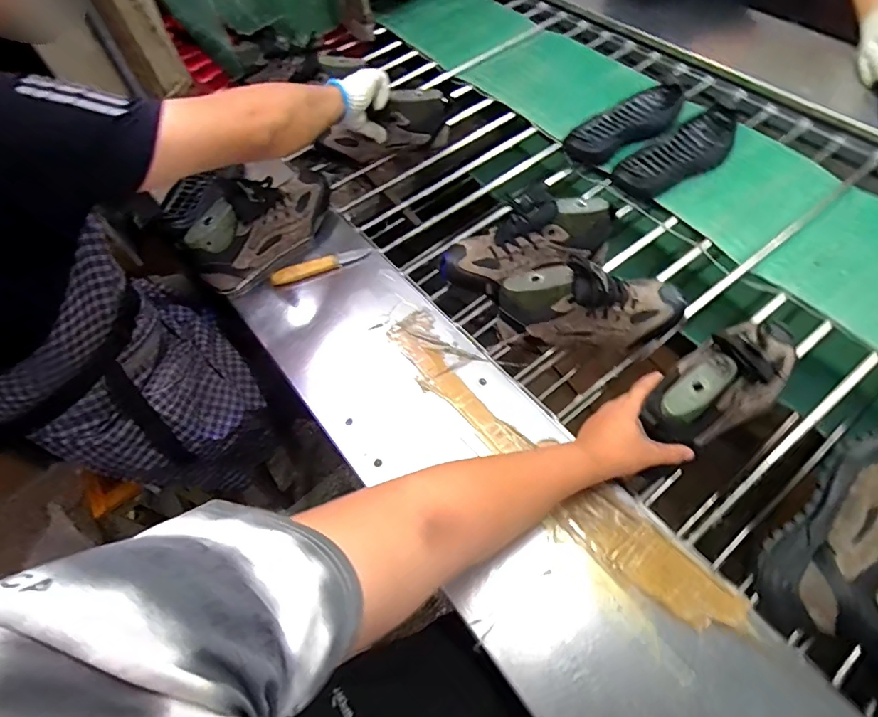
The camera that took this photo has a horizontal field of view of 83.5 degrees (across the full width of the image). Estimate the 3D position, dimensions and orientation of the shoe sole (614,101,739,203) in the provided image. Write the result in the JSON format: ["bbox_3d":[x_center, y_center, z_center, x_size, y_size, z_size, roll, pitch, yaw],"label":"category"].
[{"bbox_3d":[0.441,-0.376,0.894,0.278,0.030,0.103,-31,61,-17],"label":"shoe sole"}]

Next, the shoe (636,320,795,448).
[{"bbox_3d":[0.342,0.025,0.579,0.255,0.106,0.085,-18,58,-23],"label":"shoe"}]

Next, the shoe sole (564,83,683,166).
[{"bbox_3d":[0.358,-0.453,0.950,0.257,0.045,0.117,-35,62,-19],"label":"shoe sole"}]

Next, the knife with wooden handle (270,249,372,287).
[{"bbox_3d":[-0.187,-0.148,0.786,0.159,0.024,0.019,-20,59,-11],"label":"knife with wooden handle"}]

